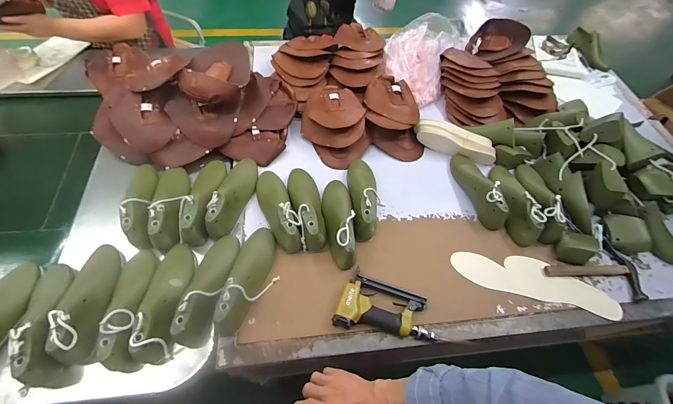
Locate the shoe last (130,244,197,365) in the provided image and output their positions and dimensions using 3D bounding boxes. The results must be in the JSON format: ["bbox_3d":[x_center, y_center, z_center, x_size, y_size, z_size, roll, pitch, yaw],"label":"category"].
[{"bbox_3d":[-0.378,0.214,0.711,0.078,0.108,0.263,-1,48,-3],"label":"shoe last"}]

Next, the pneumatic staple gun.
[{"bbox_3d":[0.114,0.233,0.718,0.228,0.039,0.132,11,57,4],"label":"pneumatic staple gun"}]

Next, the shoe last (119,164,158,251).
[{"bbox_3d":[-0.516,-0.004,0.832,0.089,0.105,0.260,-12,53,-8],"label":"shoe last"}]

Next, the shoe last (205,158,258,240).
[{"bbox_3d":[-0.277,-0.027,0.854,0.078,0.102,0.256,13,50,4],"label":"shoe last"}]

